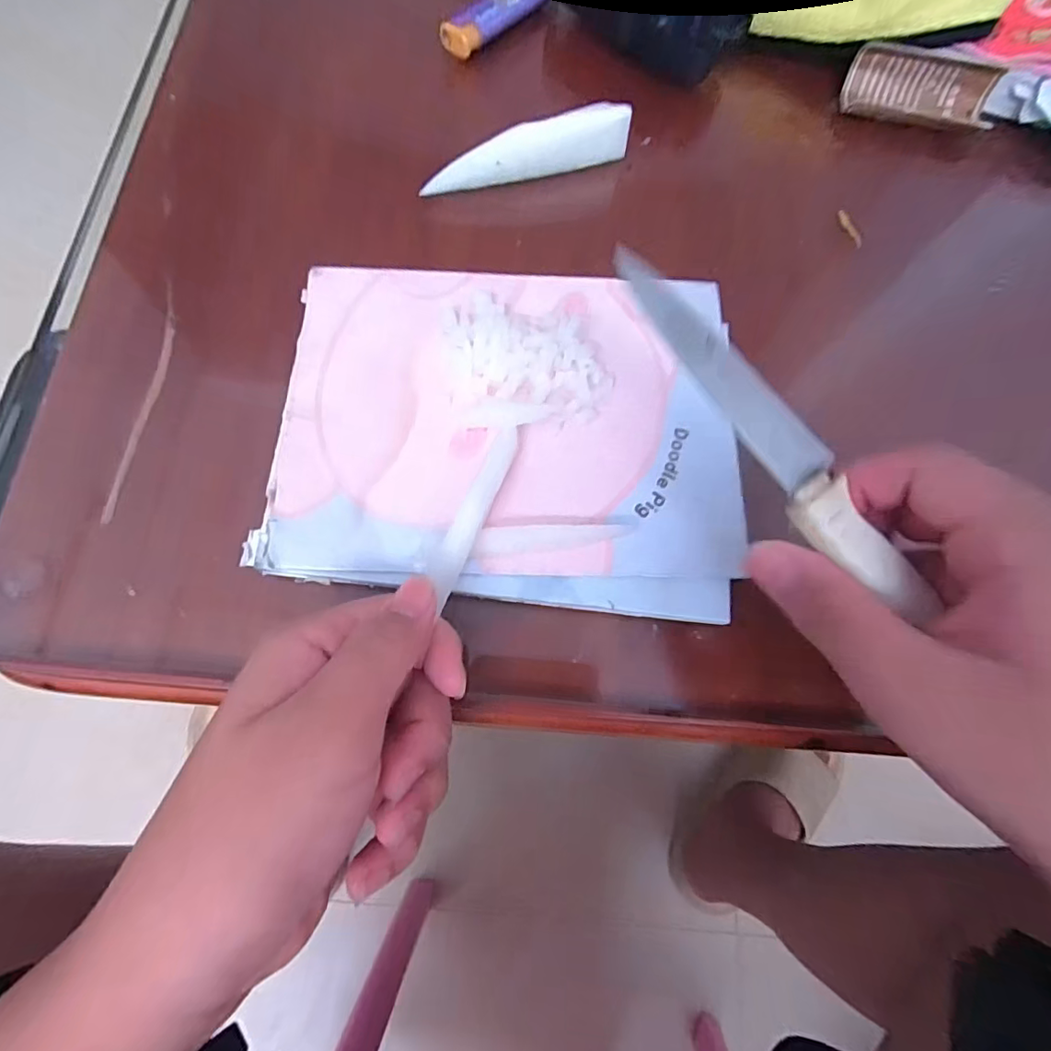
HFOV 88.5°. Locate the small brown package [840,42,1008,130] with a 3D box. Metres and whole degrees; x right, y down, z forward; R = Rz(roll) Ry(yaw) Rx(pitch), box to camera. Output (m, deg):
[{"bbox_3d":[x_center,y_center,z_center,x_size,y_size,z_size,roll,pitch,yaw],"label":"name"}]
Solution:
[{"bbox_3d":[0.224,-0.246,0.304,0.083,0.025,0.027,8,74,-1],"label":"small brown package"}]

